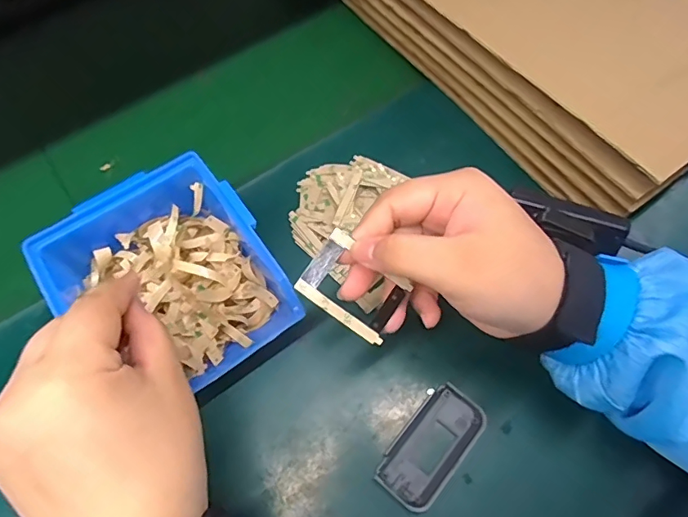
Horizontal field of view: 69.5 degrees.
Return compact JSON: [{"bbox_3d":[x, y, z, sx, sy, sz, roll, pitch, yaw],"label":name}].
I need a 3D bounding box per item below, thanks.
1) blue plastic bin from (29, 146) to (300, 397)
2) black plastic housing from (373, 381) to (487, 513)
[{"bbox_3d":[-0.112,0.015,0.322,0.123,0.061,0.141,-31,69,-13],"label":"blue plastic bin"},{"bbox_3d":[0.056,0.117,0.311,0.040,0.004,0.076,35,70,15],"label":"black plastic housing"}]

